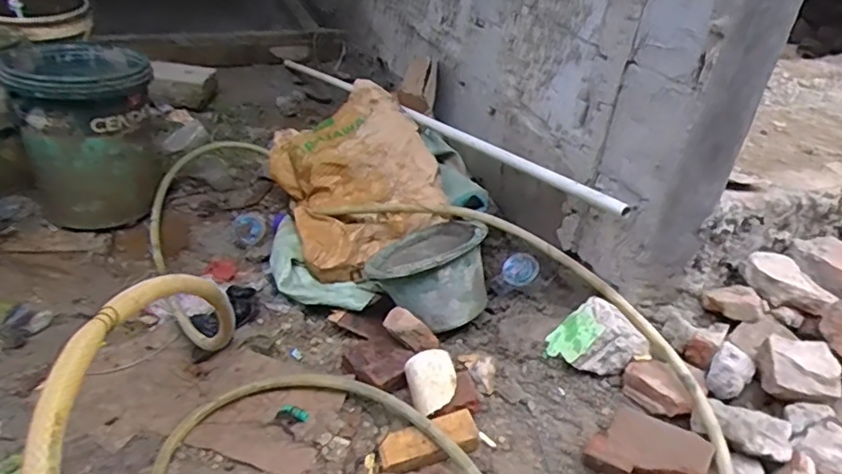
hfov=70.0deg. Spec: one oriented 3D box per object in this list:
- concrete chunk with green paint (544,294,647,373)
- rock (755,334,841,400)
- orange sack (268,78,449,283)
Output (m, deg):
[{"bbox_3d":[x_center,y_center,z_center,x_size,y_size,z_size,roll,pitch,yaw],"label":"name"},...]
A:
[{"bbox_3d":[0.313,0.194,1.080,0.121,0.141,0.071,40,11,-7],"label":"concrete chunk with green paint"},{"bbox_3d":[0.626,0.220,0.999,0.109,0.059,0.091,11,35,6],"label":"rock"},{"bbox_3d":[-0.162,-0.156,1.504,0.344,0.237,0.479,-9,38,-21],"label":"orange sack"}]

